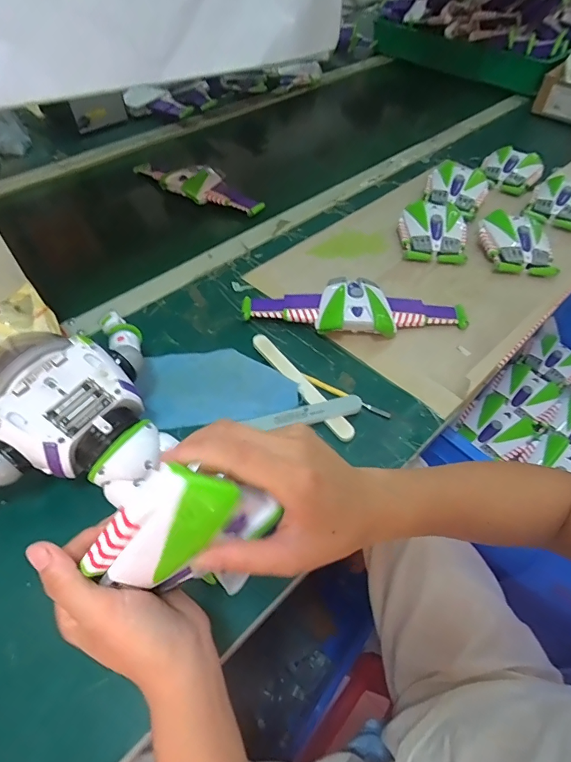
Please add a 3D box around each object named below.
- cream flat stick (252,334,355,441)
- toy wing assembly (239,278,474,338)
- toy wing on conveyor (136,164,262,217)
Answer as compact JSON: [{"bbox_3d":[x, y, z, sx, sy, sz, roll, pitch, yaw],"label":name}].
[{"bbox_3d":[0.018,0.002,0.498,0.022,0.008,0.177,-36,62,-13],"label":"cream flat stick"},{"bbox_3d":[0.090,-0.099,0.563,0.292,0.039,0.099,-2,52,-2],"label":"toy wing assembly"},{"bbox_3d":[-0.167,-0.371,0.789,0.289,0.037,0.089,24,55,17],"label":"toy wing on conveyor"}]

